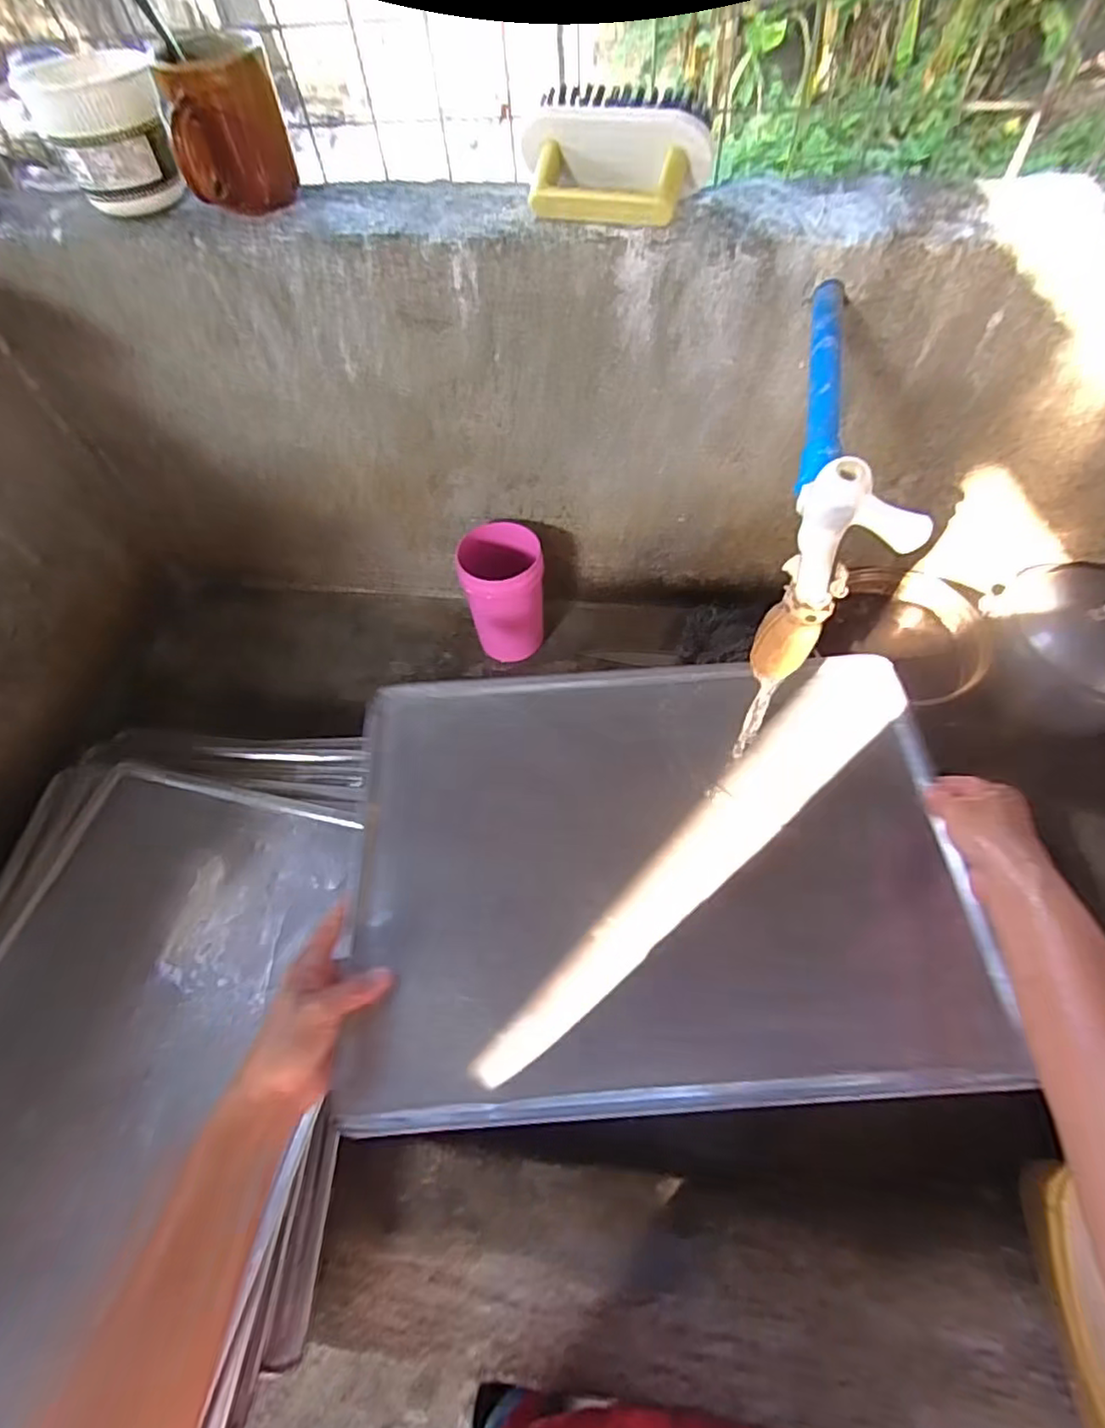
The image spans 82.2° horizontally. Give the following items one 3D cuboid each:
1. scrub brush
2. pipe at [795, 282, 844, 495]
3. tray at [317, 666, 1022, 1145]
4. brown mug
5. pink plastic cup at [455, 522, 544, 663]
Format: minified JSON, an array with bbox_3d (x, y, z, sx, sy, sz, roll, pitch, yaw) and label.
[{"bbox_3d":[0.044,-0.395,0.449,0.131,0.058,0.058,9,61,9],"label":"scrub brush"},{"bbox_3d":[0.183,-0.224,0.423,0.023,0.028,0.189,10,61,9],"label":"pipe"},{"bbox_3d":[0.078,0.105,0.482,0.443,0.027,0.330,-5,59,1],"label":"tray"},{"bbox_3d":[-0.240,-0.435,0.473,0.082,0.085,0.067,-19,60,-8],"label":"brown mug"},{"bbox_3d":[-0.050,-0.132,0.706,0.073,0.154,0.071,-2,60,3],"label":"pink plastic cup"}]

